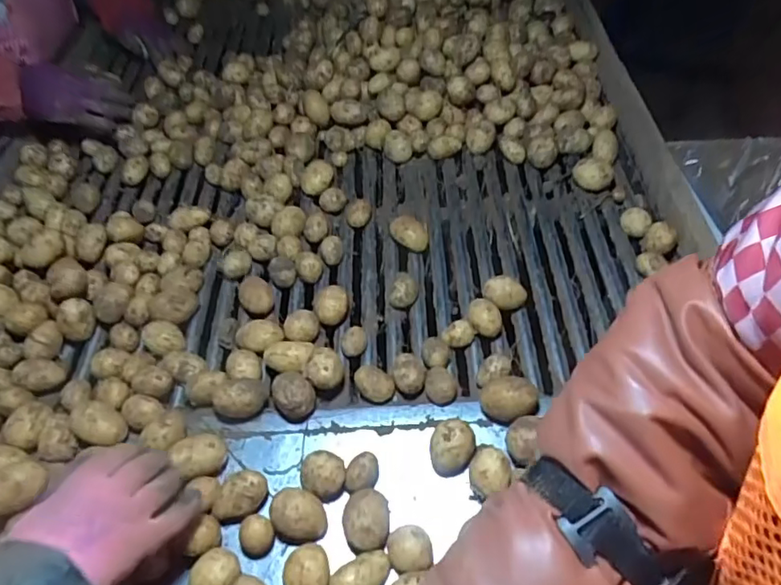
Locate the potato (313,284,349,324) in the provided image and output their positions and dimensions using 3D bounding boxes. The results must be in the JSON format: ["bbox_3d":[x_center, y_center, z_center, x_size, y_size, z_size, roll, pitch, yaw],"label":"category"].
[{"bbox_3d":[-0.071,0.016,0.673,0.041,0.030,0.040,-11,49,-6],"label":"potato"}]

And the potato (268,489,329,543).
[{"bbox_3d":[-0.088,0.211,0.528,0.047,0.041,0.045,-2,49,2],"label":"potato"}]

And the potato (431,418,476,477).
[{"bbox_3d":[0.061,0.158,0.558,0.042,0.034,0.050,4,49,7],"label":"potato"}]

